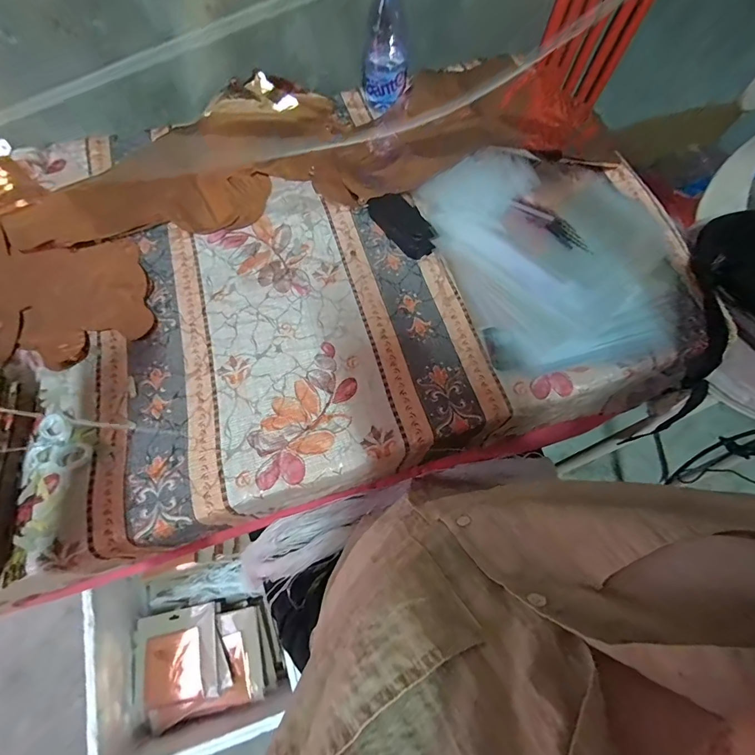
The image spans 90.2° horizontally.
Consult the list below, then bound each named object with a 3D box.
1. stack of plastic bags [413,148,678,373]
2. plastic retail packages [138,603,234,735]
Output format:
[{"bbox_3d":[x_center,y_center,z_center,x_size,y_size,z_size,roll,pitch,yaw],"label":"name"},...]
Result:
[{"bbox_3d":[0.232,-0.168,0.496,0.286,0.040,0.322,-11,69,-7],"label":"stack of plastic bags"},{"bbox_3d":[-0.408,0.586,0.781,0.195,0.022,0.189,-25,62,1],"label":"plastic retail packages"}]

